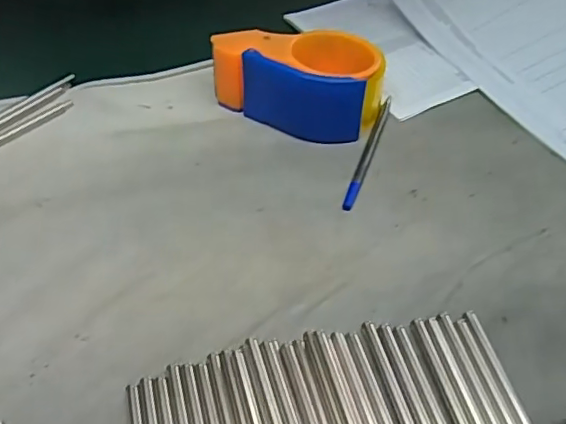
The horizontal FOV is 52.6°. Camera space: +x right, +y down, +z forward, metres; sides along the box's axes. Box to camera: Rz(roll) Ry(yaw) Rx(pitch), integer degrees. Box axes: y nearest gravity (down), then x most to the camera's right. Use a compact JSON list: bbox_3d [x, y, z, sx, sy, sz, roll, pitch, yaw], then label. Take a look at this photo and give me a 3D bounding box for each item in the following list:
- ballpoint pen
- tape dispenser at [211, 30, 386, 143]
[{"bbox_3d":[0.069,-0.052,0.455,0.009,0.006,0.138,14,49,14],"label":"ballpoint pen"},{"bbox_3d":[0.011,-0.112,0.478,0.141,0.056,0.077,12,48,13],"label":"tape dispenser"}]

